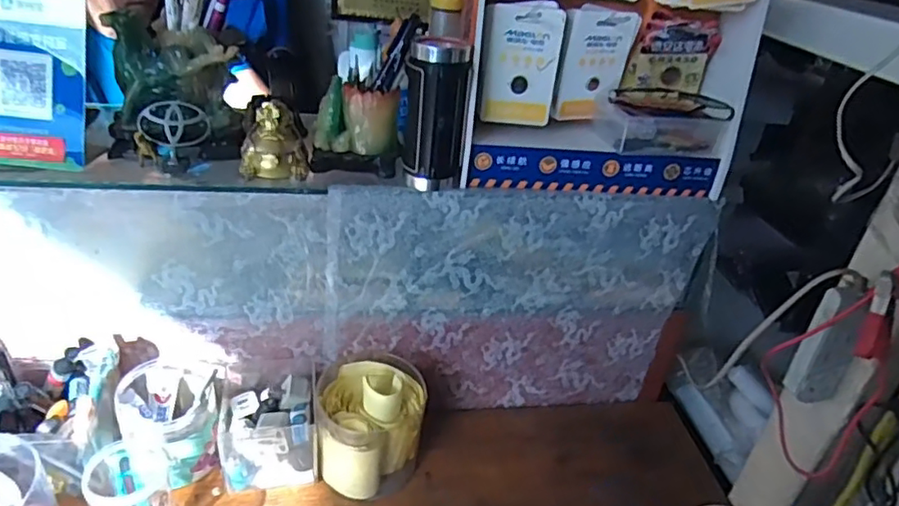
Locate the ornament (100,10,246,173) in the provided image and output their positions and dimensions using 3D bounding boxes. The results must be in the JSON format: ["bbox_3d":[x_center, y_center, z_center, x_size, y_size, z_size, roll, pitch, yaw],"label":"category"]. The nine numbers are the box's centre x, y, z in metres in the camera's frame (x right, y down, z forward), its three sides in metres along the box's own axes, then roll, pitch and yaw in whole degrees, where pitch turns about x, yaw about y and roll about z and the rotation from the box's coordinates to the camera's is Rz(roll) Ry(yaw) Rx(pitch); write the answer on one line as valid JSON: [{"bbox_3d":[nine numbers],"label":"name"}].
[{"bbox_3d":[-0.292,-0.168,0.642,0.134,0.137,0.076,-5,33,-19],"label":"ornament"}]

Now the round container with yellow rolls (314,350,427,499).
[{"bbox_3d":[-0.095,0.205,0.735,0.123,0.119,0.131,5,31,-3],"label":"round container with yellow rolls"}]

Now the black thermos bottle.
[{"bbox_3d":[-0.015,-0.147,0.654,0.068,0.151,0.057,6,31,-2],"label":"black thermos bottle"}]

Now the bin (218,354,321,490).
[{"bbox_3d":[-0.215,0.207,0.729,0.107,0.109,0.122,-2,32,-15],"label":"bin"}]

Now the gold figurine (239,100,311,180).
[{"bbox_3d":[-0.190,-0.121,0.657,0.072,0.073,0.049,-8,34,-23],"label":"gold figurine"}]

